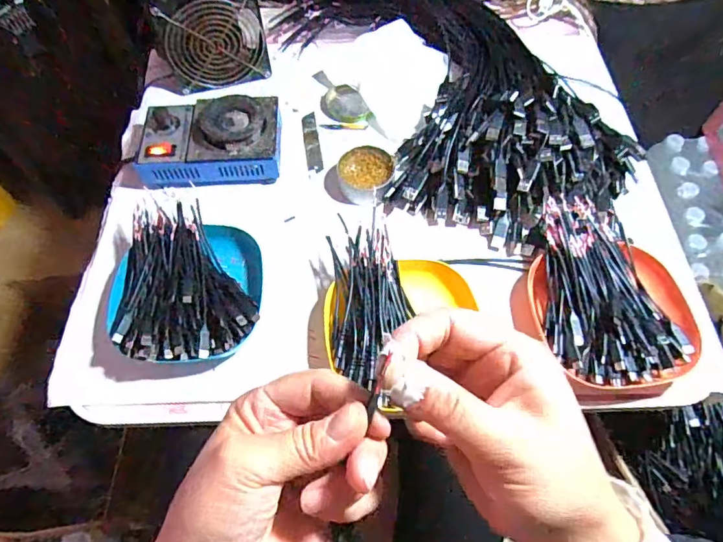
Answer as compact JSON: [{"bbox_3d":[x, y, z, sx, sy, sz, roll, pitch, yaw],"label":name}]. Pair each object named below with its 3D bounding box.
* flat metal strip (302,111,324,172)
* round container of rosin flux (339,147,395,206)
[{"bbox_3d":[-0.059,-0.153,0.583,0.017,0.004,0.091,-8,62,-3],"label":"flat metal strip"},{"bbox_3d":[0.005,-0.105,0.543,0.058,0.027,0.067,14,63,8],"label":"round container of rosin flux"}]

